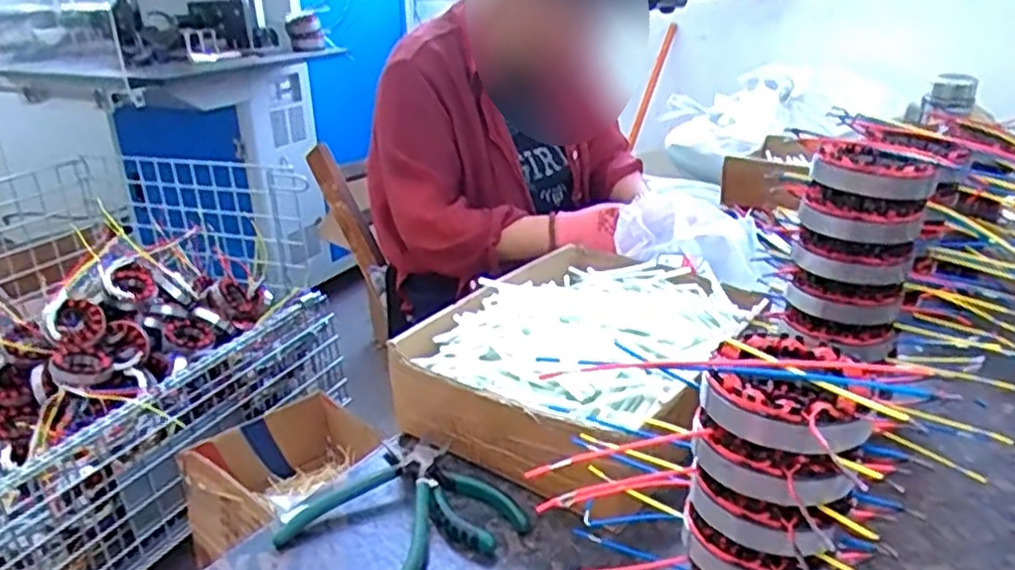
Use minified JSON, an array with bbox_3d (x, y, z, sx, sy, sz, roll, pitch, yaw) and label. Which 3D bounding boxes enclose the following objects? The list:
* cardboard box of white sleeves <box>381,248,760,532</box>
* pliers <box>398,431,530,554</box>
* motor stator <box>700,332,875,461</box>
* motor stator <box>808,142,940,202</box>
[{"bbox_3d":[0.078,0.057,0.709,0.238,0.088,0.333,15,29,33],"label":"cardboard box of white sleeves"},{"bbox_3d":[-0.054,0.158,0.596,0.055,0.024,0.161,-22,30,-38],"label":"pliers"},{"bbox_3d":[0.155,0.056,0.398,0.080,0.031,0.082,-2,23,1],"label":"motor stator"},{"bbox_3d":[0.286,-0.091,0.576,0.086,0.031,0.086,9,26,25],"label":"motor stator"}]

